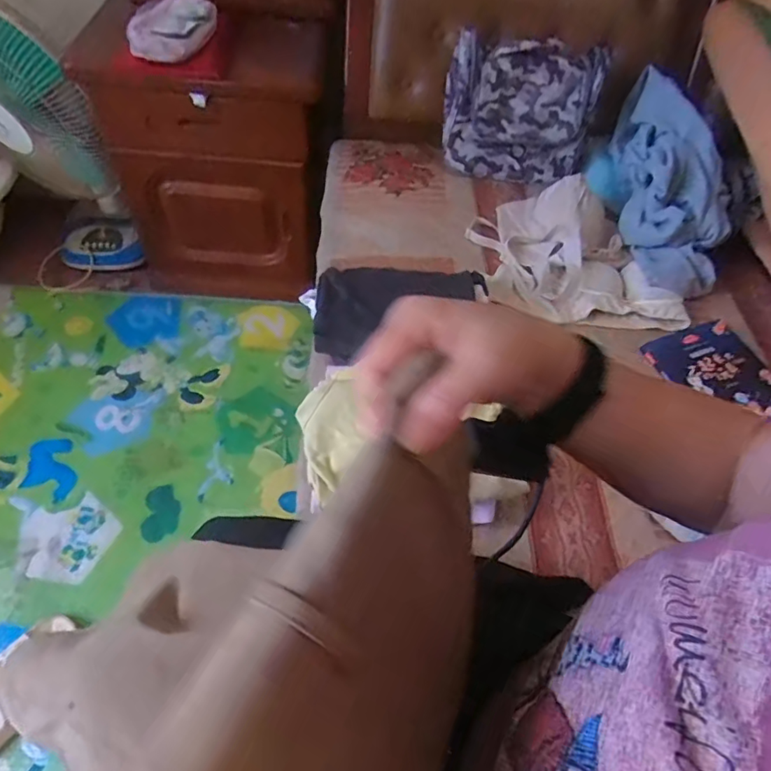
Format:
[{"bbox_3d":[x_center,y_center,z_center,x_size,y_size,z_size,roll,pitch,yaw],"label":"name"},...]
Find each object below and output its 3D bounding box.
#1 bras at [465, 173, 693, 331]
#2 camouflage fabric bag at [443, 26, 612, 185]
[{"bbox_3d":[0.284,-0.214,0.822,0.253,0.094,0.326,-14,57,-15],"label":"bras"},{"bbox_3d":[0.223,-0.463,0.918,0.252,0.208,0.050,17,55,7],"label":"camouflage fabric bag"}]

